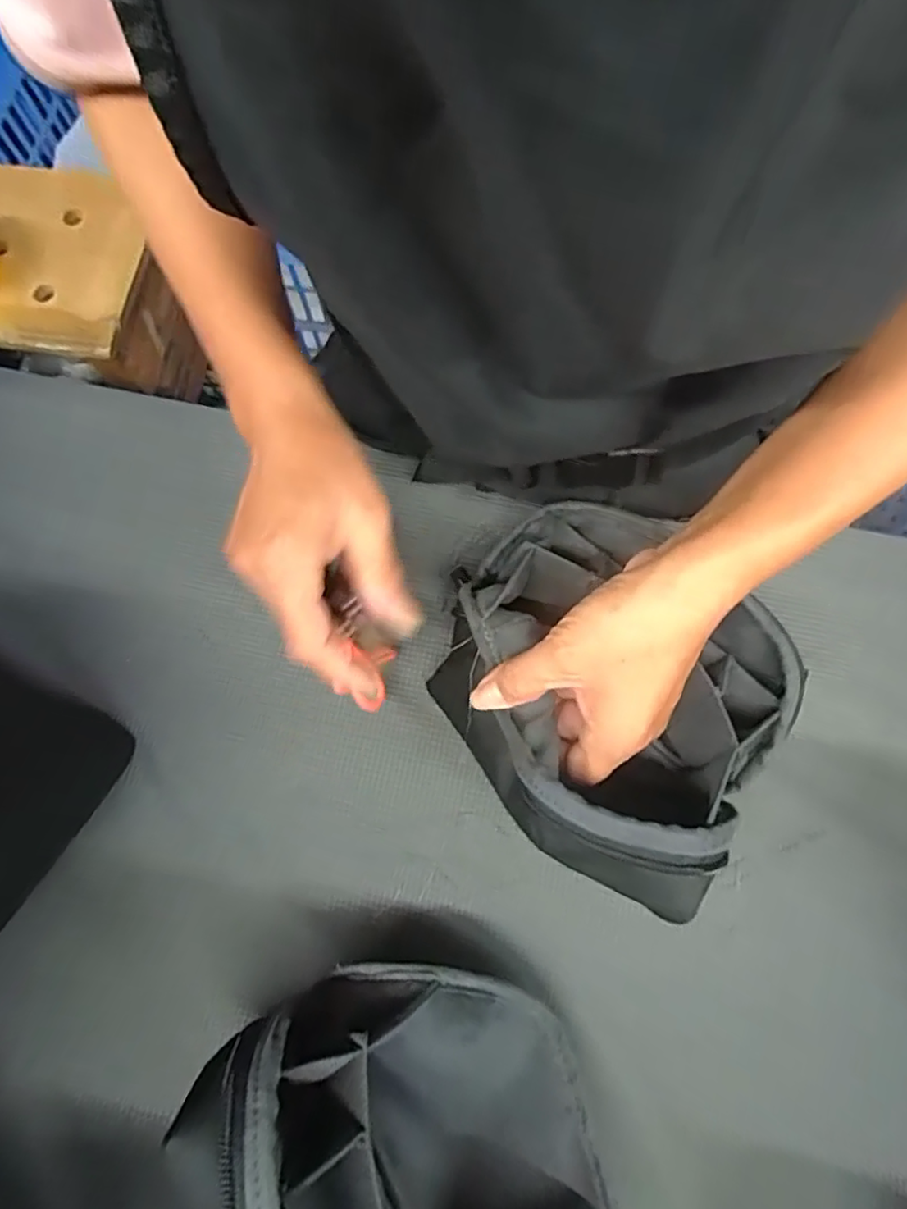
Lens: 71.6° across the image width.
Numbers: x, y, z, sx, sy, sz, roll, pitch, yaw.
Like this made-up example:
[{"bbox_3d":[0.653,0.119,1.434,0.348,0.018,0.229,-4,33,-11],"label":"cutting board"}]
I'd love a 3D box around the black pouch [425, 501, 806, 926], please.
[{"bbox_3d":[0.070,0.031,0.292,0.160,0.068,0.153,38,79,11],"label":"black pouch"}]

